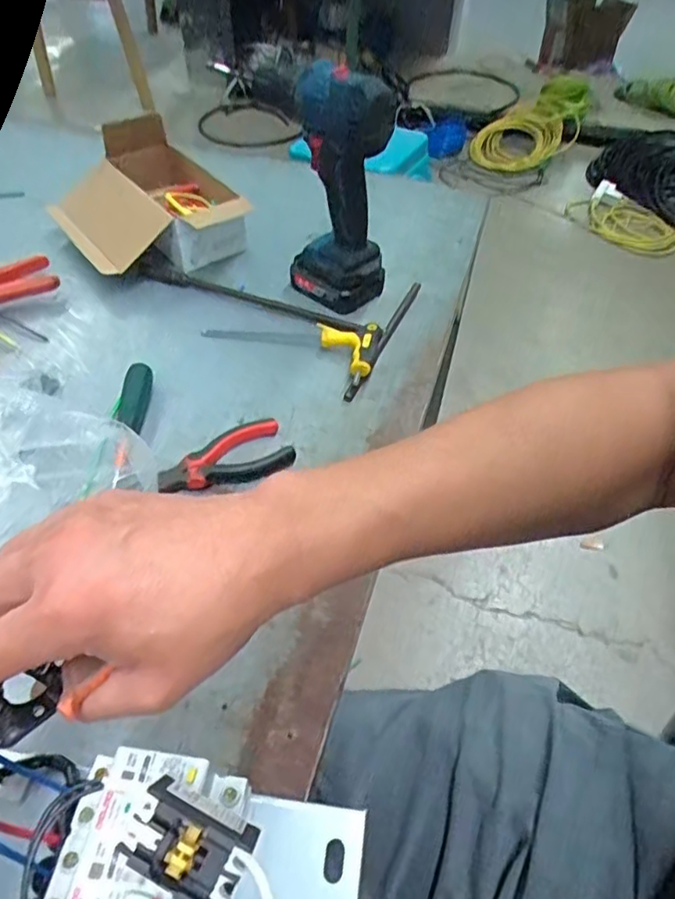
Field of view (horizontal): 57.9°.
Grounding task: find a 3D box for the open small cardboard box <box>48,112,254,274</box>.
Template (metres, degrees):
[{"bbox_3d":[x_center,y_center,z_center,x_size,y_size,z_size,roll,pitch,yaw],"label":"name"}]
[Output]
[{"bbox_3d":[-0.232,-0.292,0.728,0.183,0.078,0.235,-26,54,-23],"label":"open small cardboard box"}]

